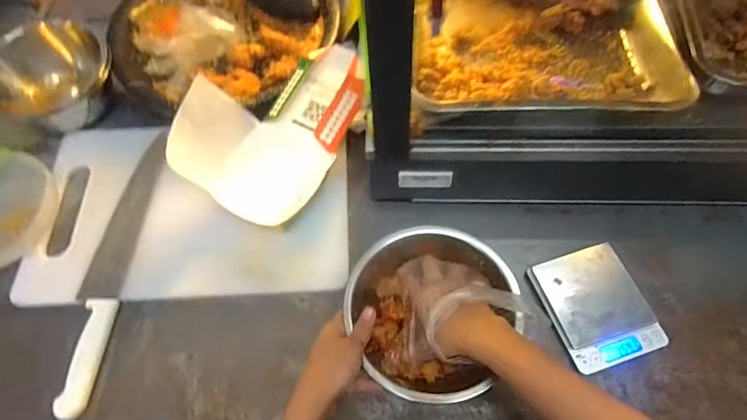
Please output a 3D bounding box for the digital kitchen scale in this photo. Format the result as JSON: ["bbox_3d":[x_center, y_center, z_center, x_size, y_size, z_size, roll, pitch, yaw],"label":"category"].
[{"bbox_3d":[0.247,0.107,0.493,0.102,0.021,0.123,-17,65,-6],"label":"digital kitchen scale"}]

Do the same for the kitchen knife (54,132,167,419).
[{"bbox_3d":[-0.317,0.060,0.534,0.053,0.014,0.341,4,64,4],"label":"kitchen knife"}]

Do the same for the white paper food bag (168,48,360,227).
[{"bbox_3d":[-0.115,-0.118,0.526,0.152,0.078,0.249,18,65,12],"label":"white paper food bag"}]

